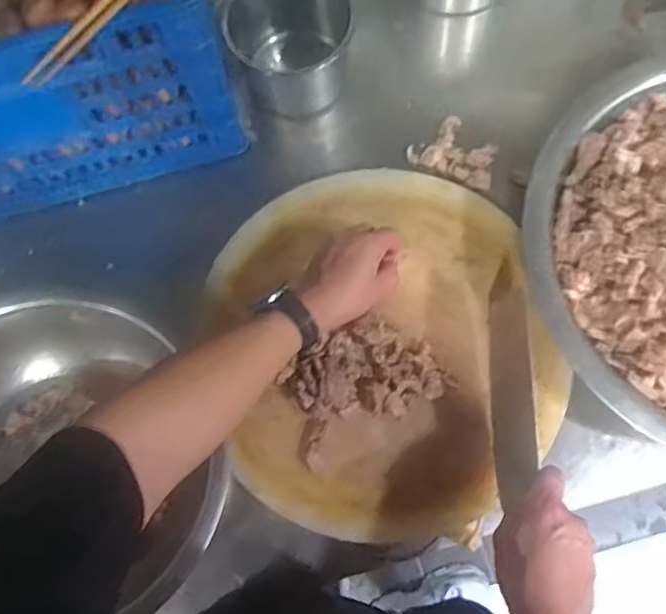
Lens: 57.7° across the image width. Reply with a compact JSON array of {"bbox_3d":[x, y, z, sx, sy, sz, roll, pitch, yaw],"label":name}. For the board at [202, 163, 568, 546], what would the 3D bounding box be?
[{"bbox_3d":[0.052,0.043,0.659,0.342,0.052,0.400,-16,73,-3],"label":"board"}]

